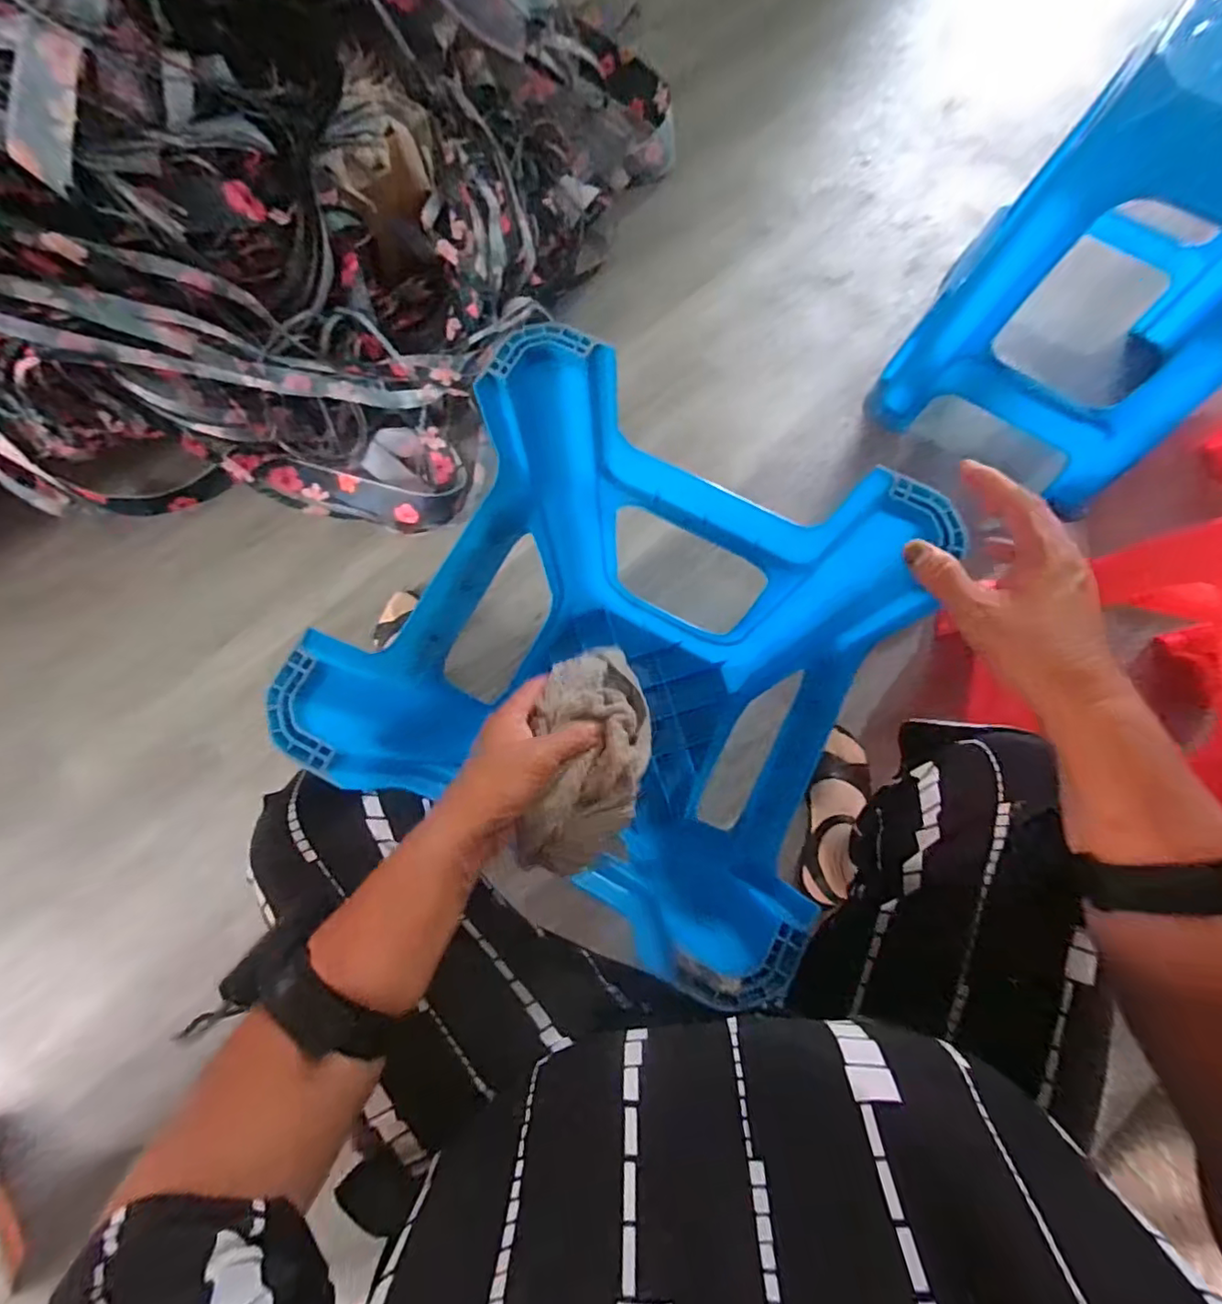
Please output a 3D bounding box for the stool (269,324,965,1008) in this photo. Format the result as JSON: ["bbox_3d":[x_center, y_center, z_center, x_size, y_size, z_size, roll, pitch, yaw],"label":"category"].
[{"bbox_3d":[0.012,0.025,0.642,0.377,0.467,0.380,27,78,7],"label":"stool"}]

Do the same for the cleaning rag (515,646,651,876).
[{"bbox_3d":[-0.013,0.063,0.413,0.074,0.059,0.162,7,62,3],"label":"cleaning rag"}]

